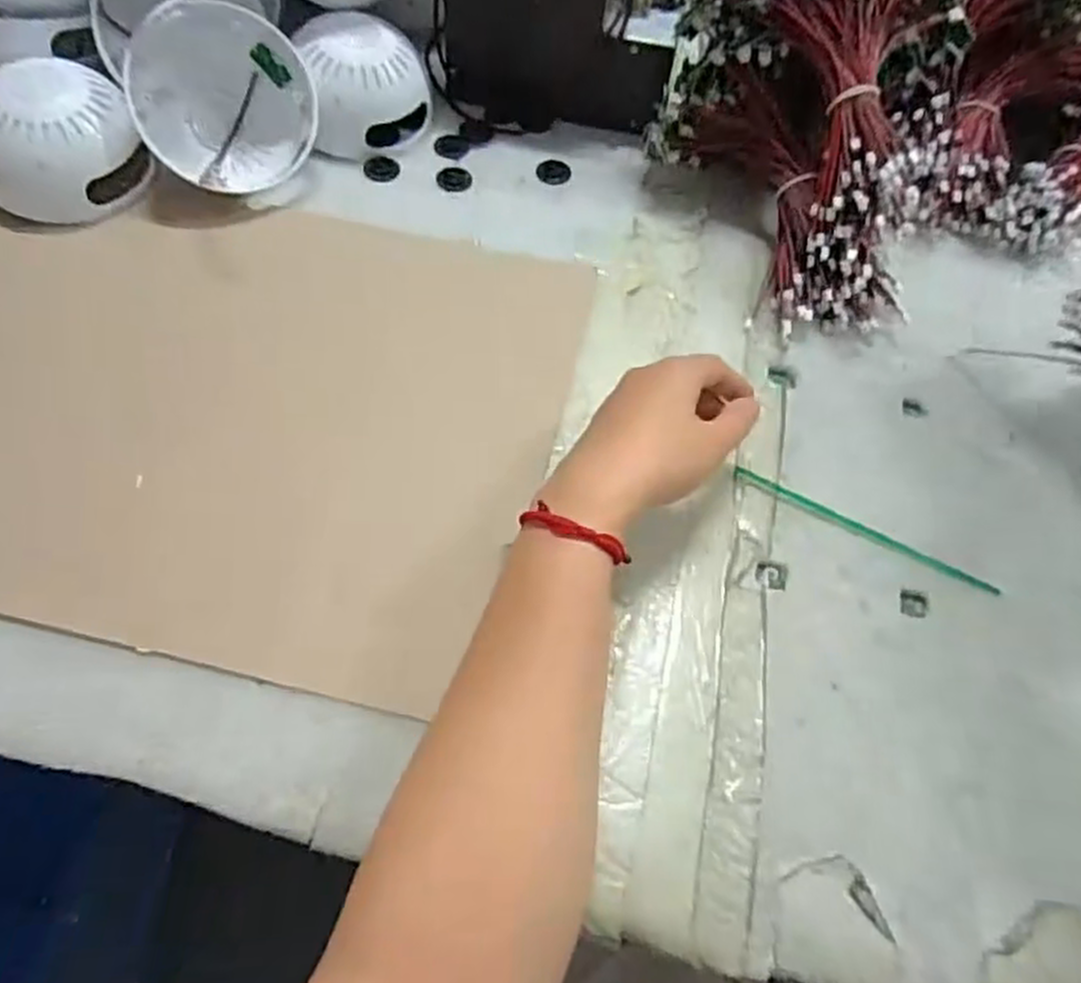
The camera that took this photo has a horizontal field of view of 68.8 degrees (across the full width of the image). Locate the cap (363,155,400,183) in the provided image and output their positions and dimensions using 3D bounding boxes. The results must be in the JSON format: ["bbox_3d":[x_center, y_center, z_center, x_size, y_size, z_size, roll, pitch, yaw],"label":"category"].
[{"bbox_3d":[-0.117,-0.238,0.580,0.025,0.004,0.024,2,59,-4],"label":"cap"}]

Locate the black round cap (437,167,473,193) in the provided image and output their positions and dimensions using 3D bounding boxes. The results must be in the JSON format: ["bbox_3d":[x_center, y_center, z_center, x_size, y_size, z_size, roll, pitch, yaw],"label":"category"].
[{"bbox_3d":[-0.064,-0.231,0.582,0.025,0.004,0.026,2,59,-4],"label":"black round cap"}]

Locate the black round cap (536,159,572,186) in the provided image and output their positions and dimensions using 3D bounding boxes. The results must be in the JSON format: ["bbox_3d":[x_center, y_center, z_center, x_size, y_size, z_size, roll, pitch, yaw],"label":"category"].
[{"bbox_3d":[0.010,-0.242,0.593,0.025,0.004,0.027,1,63,-3],"label":"black round cap"}]

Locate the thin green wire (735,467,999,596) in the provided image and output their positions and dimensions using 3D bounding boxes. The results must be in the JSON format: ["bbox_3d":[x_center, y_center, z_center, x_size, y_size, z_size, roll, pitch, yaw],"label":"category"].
[{"bbox_3d":[0.190,0.022,0.465,0.161,0.005,0.010,26,61,10],"label":"thin green wire"}]

